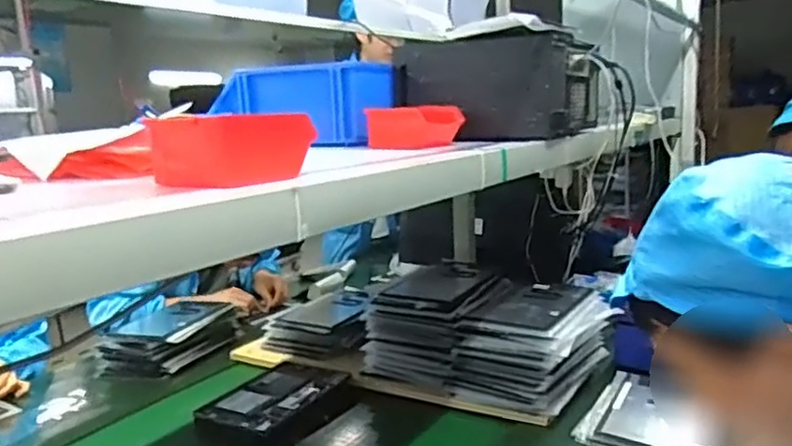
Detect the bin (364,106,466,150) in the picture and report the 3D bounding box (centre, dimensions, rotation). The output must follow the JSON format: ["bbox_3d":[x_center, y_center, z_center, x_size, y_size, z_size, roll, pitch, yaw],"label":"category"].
[{"bbox_3d":[0.031,-0.166,1.134,0.113,0.067,0.158,5,13,37],"label":"bin"}]

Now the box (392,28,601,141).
[{"bbox_3d":[0.210,-0.268,1.315,0.309,0.175,0.329,4,12,32],"label":"box"}]

